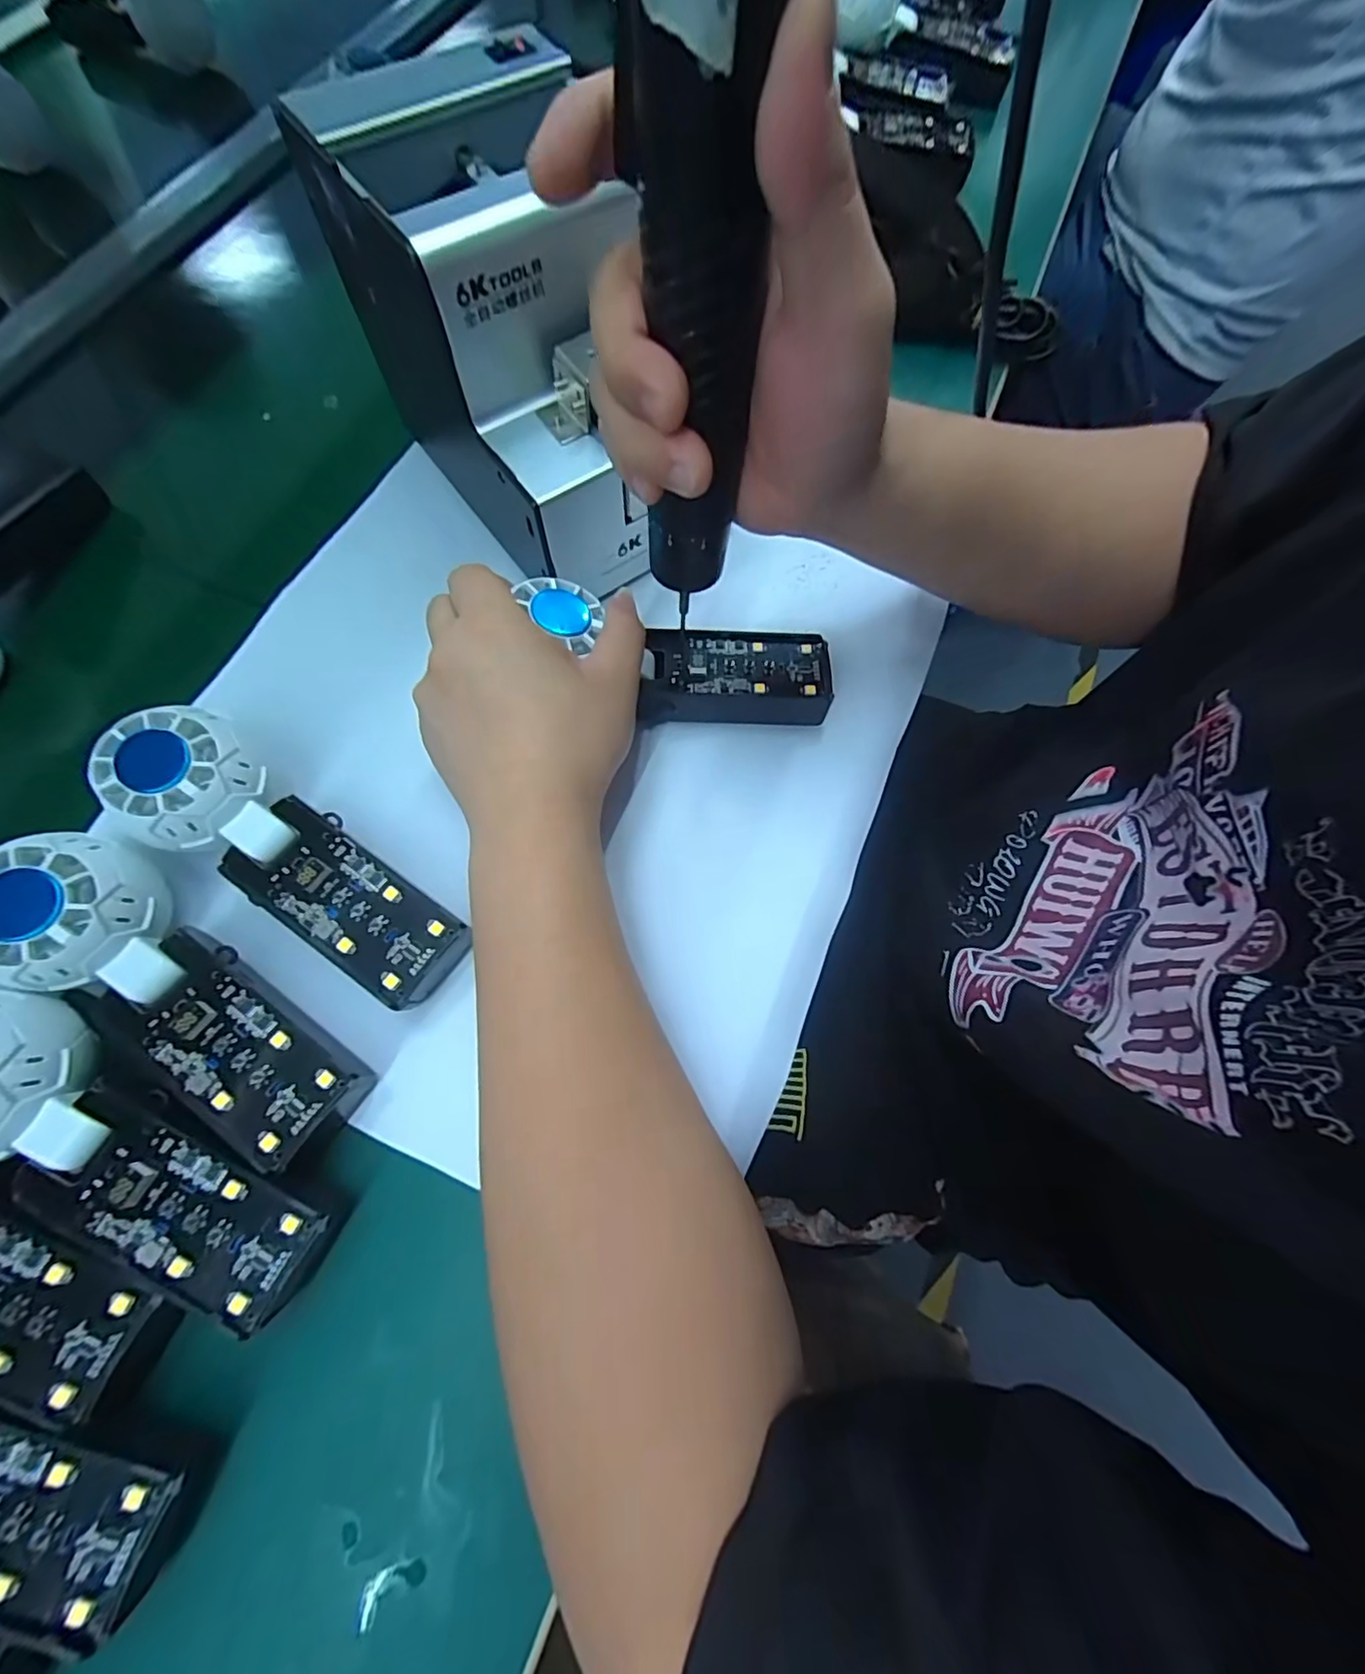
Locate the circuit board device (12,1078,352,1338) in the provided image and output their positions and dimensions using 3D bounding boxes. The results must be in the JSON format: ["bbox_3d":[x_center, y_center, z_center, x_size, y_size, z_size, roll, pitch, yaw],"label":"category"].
[{"bbox_3d":[-0.192,0.137,0.227,0.115,0.025,0.048,27,73,2],"label":"circuit board device"}]

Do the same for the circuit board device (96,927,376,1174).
[{"bbox_3d":[-0.187,0.087,0.246,0.110,0.032,0.048,31,73,10],"label":"circuit board device"}]

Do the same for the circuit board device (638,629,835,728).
[{"bbox_3d":[0.028,-0.085,0.307,0.094,0.020,0.047,0,71,0],"label":"circuit board device"}]

